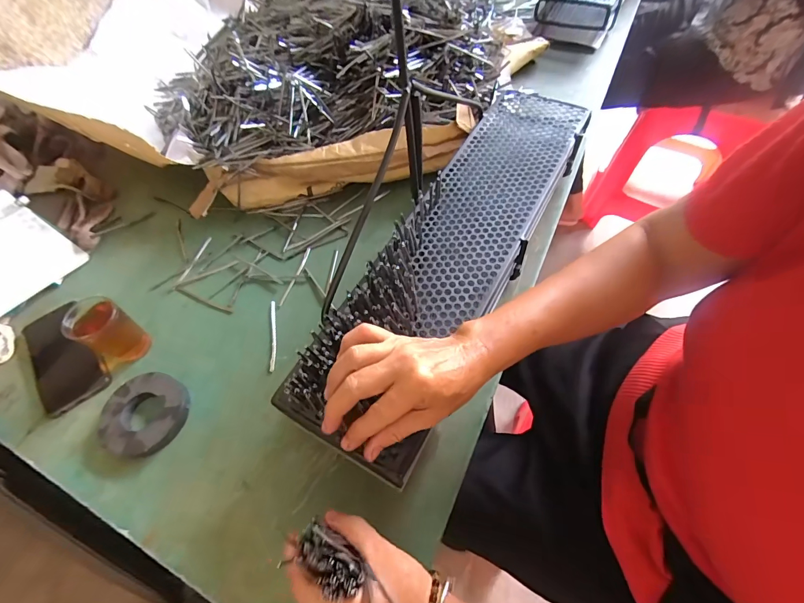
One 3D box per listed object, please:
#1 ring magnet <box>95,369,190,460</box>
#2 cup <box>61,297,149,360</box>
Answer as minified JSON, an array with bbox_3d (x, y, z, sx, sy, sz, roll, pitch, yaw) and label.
[{"bbox_3d":[-0.304,0.134,0.443,0.096,0.022,0.094,-2,59,3],"label":"ring magnet"},{"bbox_3d":[-0.369,0.040,0.471,0.052,0.087,0.053,-2,59,3],"label":"cup"}]

